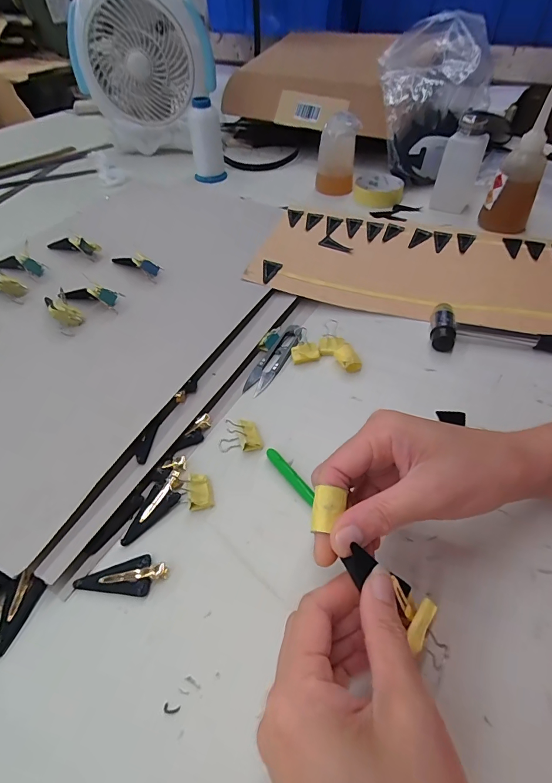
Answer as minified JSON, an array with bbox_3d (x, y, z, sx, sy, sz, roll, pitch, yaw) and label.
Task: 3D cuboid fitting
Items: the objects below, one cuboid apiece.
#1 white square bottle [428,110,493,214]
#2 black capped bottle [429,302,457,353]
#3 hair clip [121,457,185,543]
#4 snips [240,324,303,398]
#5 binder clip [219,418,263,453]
[{"bbox_3d":[0.283,-0.352,0.588,0.058,0.115,0.058,20,51,16],"label":"white square bottle"},{"bbox_3d":[0.178,-0.070,0.414,0.023,0.027,0.057,11,50,11],"label":"black capped bottle"},{"bbox_3d":[-0.088,0.081,0.293,0.025,0.008,0.071,14,50,12],"label":"hair clip"},{"bbox_3d":[-0.001,-0.035,0.397,0.025,0.008,0.100,22,52,18],"label":"snips"},{"bbox_3d":[-0.031,0.038,0.327,0.034,0.019,0.026,-14,50,-12],"label":"binder clip"}]

